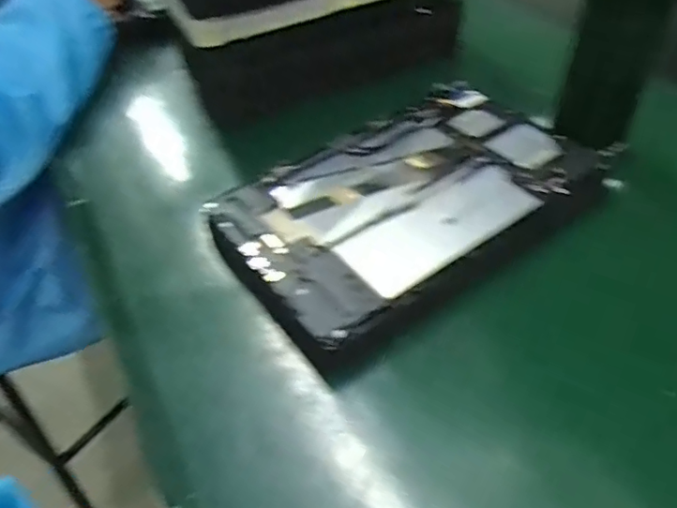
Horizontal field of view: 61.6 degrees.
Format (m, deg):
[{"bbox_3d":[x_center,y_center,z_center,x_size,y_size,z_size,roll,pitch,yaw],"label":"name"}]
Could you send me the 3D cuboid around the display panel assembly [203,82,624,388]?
[{"bbox_3d":[0.047,-0.036,0.393,0.253,0.030,0.153,-28,50,-22],"label":"display panel assembly"}]

